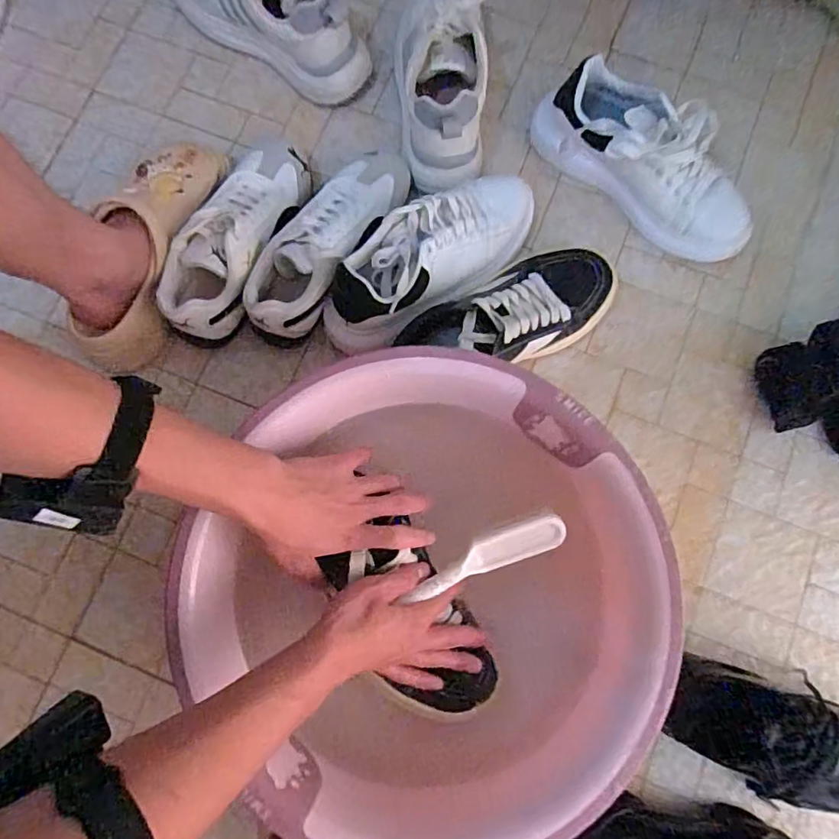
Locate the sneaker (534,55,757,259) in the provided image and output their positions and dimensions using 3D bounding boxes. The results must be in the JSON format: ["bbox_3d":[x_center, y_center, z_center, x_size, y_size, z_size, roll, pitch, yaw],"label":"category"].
[{"bbox_3d":[0.259,-0.295,0.638,0.282,0.109,0.107,37,82,7],"label":"sneaker"}]

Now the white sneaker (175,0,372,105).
[{"bbox_3d":[-0.186,-0.486,0.665,0.279,0.107,0.086,33,82,6],"label":"white sneaker"}]

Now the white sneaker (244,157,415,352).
[{"bbox_3d":[-0.101,-0.202,0.624,0.087,0.083,0.257,30,80,5],"label":"white sneaker"}]

